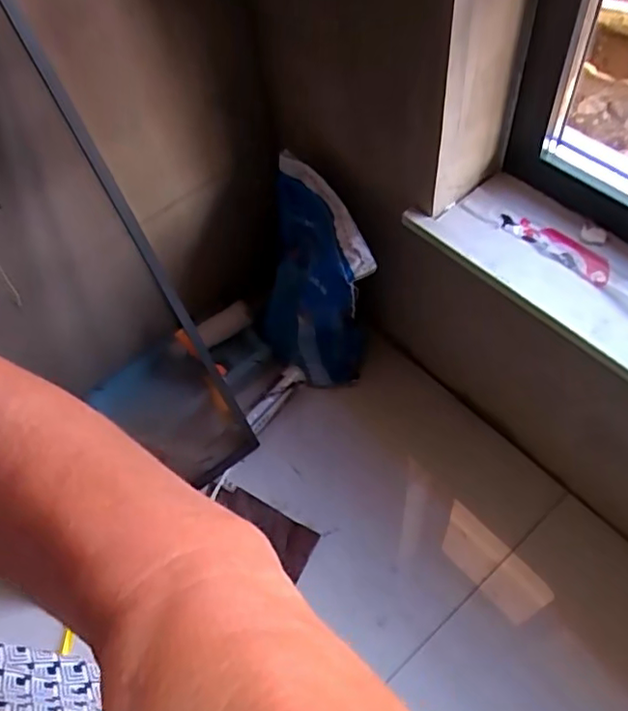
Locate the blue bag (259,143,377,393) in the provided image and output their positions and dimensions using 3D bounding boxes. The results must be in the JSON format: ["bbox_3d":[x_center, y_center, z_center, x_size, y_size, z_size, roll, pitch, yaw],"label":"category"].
[{"bbox_3d":[0.010,-0.143,1.353,0.215,0.567,0.260,-9,42,-9],"label":"blue bag"}]

